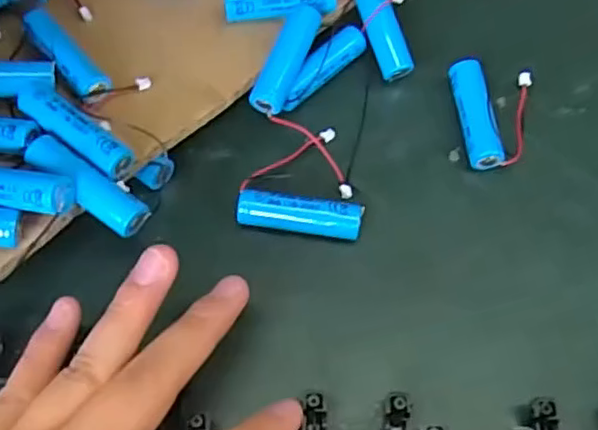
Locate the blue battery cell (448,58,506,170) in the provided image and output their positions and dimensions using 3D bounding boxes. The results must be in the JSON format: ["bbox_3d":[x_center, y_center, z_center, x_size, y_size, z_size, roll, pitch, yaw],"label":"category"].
[{"bbox_3d":[0.076,-0.044,0.277,0.014,0.013,0.050,-6,65,-3],"label":"blue battery cell"}]

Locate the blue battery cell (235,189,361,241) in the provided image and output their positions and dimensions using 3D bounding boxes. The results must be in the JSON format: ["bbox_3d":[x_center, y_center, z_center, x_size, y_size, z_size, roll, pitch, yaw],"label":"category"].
[{"bbox_3d":[0.000,0.001,0.256,0.049,0.015,0.014,8,65,3],"label":"blue battery cell"}]

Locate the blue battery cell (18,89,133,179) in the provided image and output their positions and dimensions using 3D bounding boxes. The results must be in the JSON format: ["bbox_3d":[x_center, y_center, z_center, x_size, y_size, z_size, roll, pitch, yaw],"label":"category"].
[{"bbox_3d":[-0.085,-0.031,0.244,0.047,0.018,0.014,35,69,15],"label":"blue battery cell"}]

